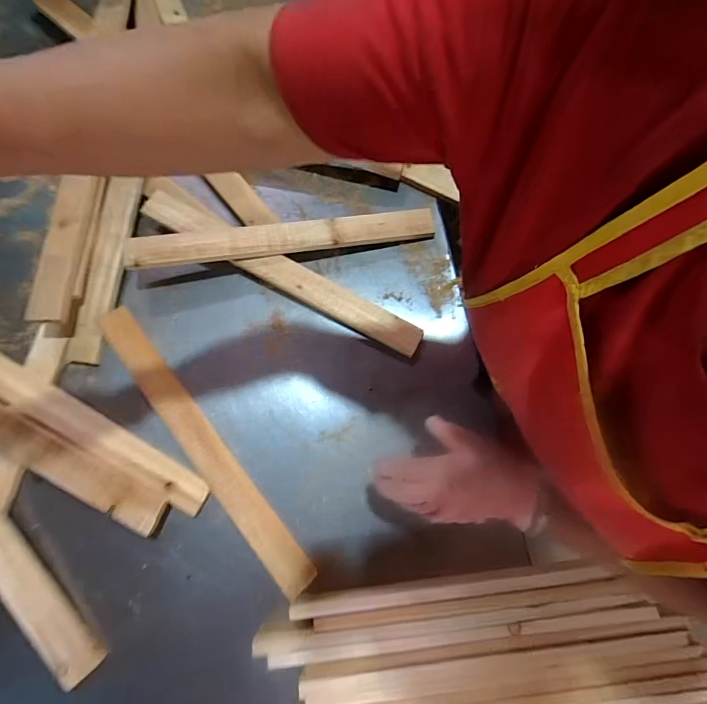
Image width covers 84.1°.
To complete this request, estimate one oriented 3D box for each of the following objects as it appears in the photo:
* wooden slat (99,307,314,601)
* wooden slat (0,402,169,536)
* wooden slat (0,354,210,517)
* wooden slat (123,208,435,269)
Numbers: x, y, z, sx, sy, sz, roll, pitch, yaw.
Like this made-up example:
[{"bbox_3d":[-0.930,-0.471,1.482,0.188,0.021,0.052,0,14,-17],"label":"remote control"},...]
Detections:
[{"bbox_3d":[-0.225,0.129,0.568,0.053,0.014,0.487,-39,80,-8],"label":"wooden slat"},{"bbox_3d":[-0.495,0.120,0.568,0.504,0.027,0.060,28,79,6],"label":"wooden slat"},{"bbox_3d":[-0.436,0.088,0.580,0.504,0.015,0.049,28,79,7],"label":"wooden slat"},{"bbox_3d":[-0.109,-0.191,0.644,0.489,0.016,0.054,-9,83,-8],"label":"wooden slat"}]

